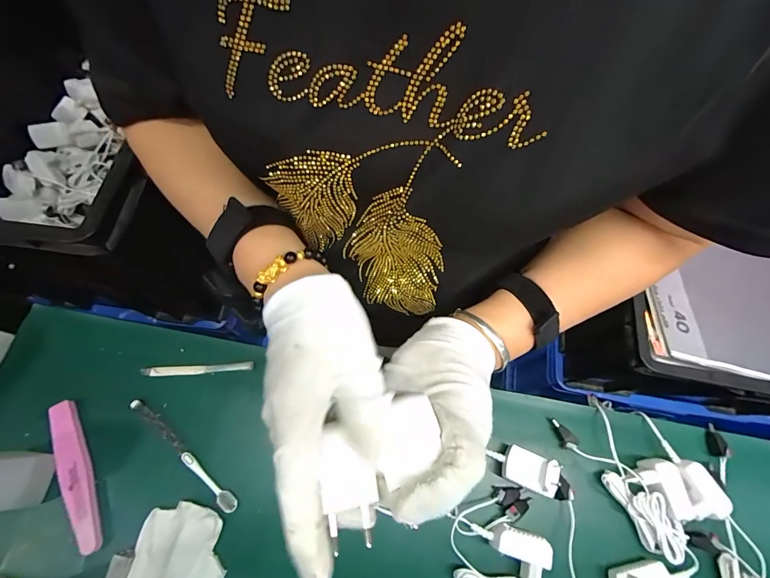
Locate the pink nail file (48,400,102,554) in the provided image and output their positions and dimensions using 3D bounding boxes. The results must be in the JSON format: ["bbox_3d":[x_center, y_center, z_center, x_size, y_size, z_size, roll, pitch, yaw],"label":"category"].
[{"bbox_3d":[-0.364,0.216,0.411,0.032,0.012,0.171,-28,72,-12],"label":"pink nail file"}]

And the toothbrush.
[{"bbox_3d":[-0.248,0.198,0.429,0.188,0.010,0.016,38,72,12],"label":"toothbrush"}]

